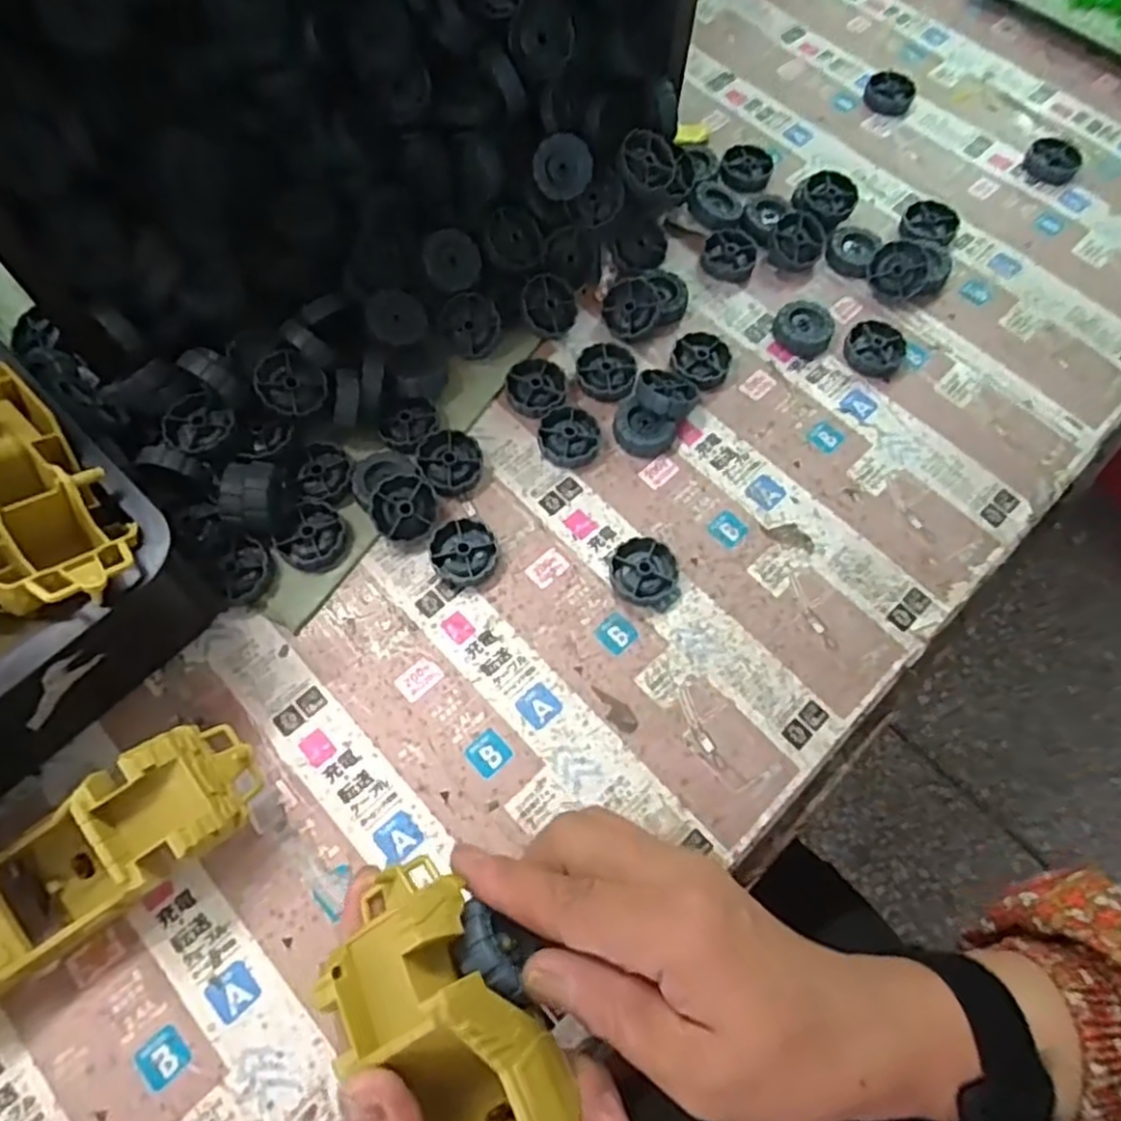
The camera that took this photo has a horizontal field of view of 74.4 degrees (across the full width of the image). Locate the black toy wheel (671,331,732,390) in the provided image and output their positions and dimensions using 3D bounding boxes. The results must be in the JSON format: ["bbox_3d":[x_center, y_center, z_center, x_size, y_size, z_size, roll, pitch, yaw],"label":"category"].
[{"bbox_3d":[0.094,-0.131,0.486,0.041,0.012,0.038,1,67,-2],"label":"black toy wheel"}]

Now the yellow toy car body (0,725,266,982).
[{"bbox_3d":[-0.213,0.137,0.324,0.169,0.068,0.057,-32,72,-15],"label":"yellow toy car body"}]

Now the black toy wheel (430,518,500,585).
[{"bbox_3d":[-0.055,-0.005,0.426,0.038,0.012,0.037,1,67,-2],"label":"black toy wheel"}]

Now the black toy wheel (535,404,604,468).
[{"bbox_3d":[0.006,-0.077,0.458,0.038,0.011,0.040,1,67,-2],"label":"black toy wheel"}]

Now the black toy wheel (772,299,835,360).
[{"bbox_3d":[0.161,-0.153,0.489,0.038,0.014,0.039,1,67,-2],"label":"black toy wheel"}]

